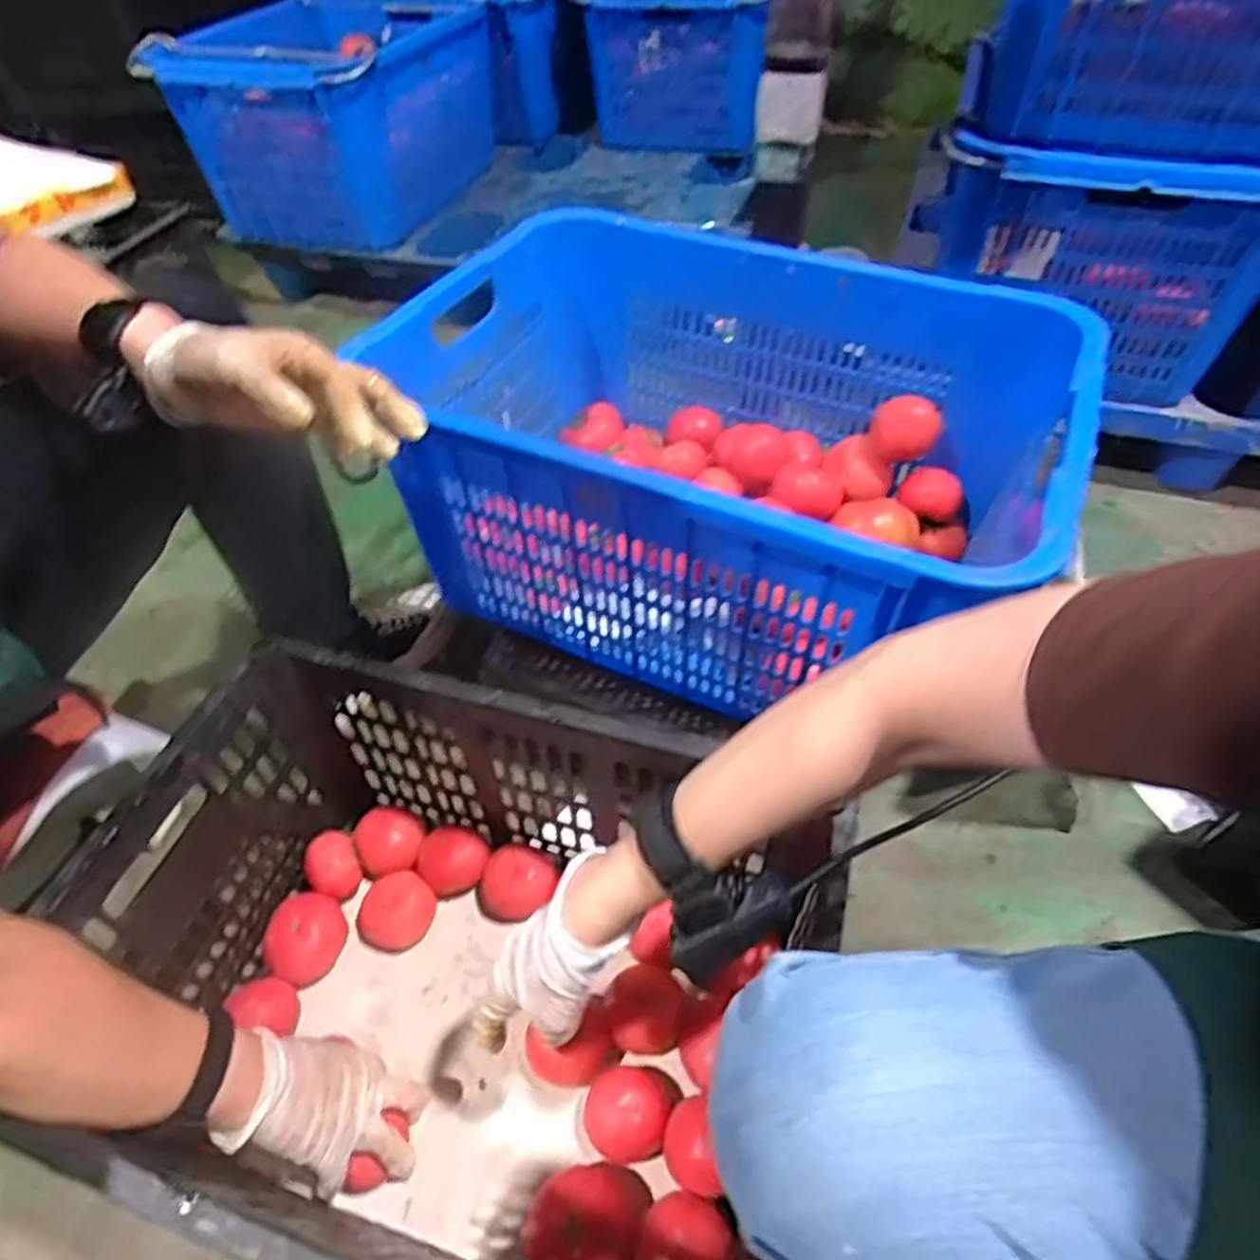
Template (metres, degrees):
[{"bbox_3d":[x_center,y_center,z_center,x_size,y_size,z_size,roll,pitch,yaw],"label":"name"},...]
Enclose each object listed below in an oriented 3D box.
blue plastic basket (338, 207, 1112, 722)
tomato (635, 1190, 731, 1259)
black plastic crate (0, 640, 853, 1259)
[{"bbox_3d":[0.081,-0.173,0.809,0.642,0.291,0.435,20,52,18],"label":"blue plastic basket"},{"bbox_3d":[0.040,0.466,0.570,0.062,0.059,0.066,-1,49,1],"label":"tomato"},{"bbox_3d":[-0.138,0.278,0.599,0.496,0.302,0.361,12,50,12],"label":"black plastic crate"}]

